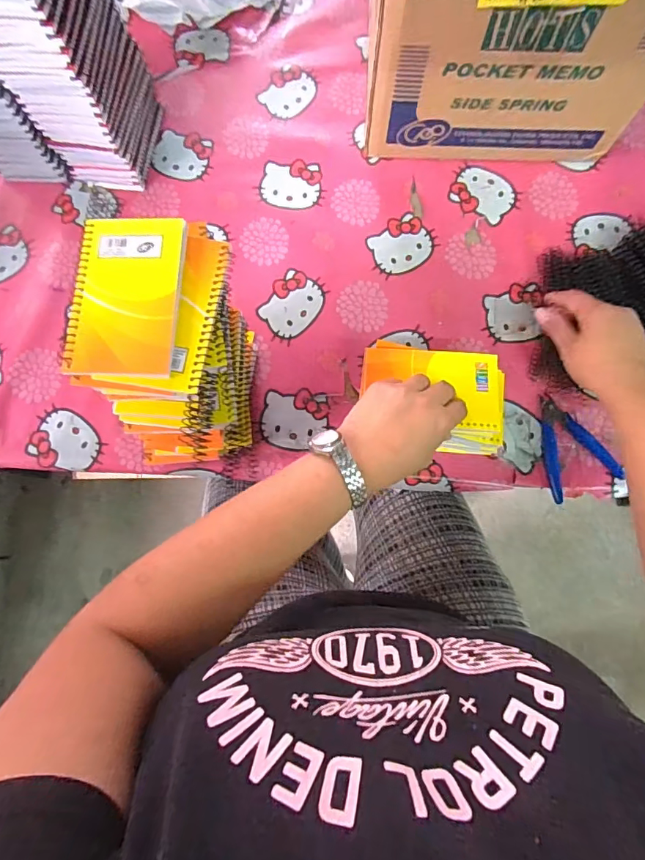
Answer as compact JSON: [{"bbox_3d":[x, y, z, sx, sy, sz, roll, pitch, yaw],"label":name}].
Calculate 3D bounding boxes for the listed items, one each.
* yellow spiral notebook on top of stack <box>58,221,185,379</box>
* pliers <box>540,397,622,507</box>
[{"bbox_3d":[-0.154,-0.106,0.362,0.082,0.006,0.130,1,78,2],"label":"yellow spiral notebook on top of stack"},{"bbox_3d":[0.293,0.020,0.523,0.083,0.012,0.118,-1,78,1],"label":"pliers"}]

